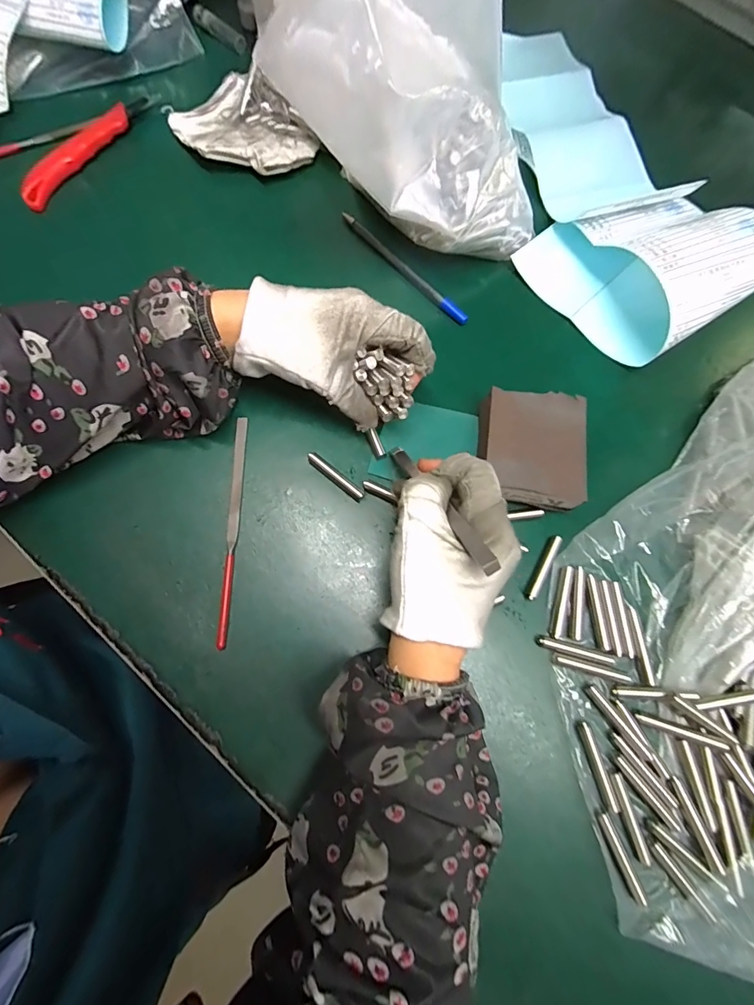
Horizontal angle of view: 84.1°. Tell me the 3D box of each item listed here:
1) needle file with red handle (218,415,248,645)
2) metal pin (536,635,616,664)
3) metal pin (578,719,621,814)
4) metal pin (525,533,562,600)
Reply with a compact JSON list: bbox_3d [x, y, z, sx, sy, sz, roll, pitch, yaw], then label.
[{"bbox_3d":[-0.096,0.015,0.278,0.007,0.007,0.154,0,76,-1],"label":"needle file with red handle"},{"bbox_3d":[0.128,0.095,0.270,0.049,0.007,0.007,14,76,2],"label":"metal pin"},{"bbox_3d":[0.134,0.159,0.251,0.008,0.007,0.049,-14,76,-5],"label":"metal pin"},{"bbox_3d":[0.114,0.044,0.283,0.008,0.006,0.048,29,77,6],"label":"metal pin"}]

